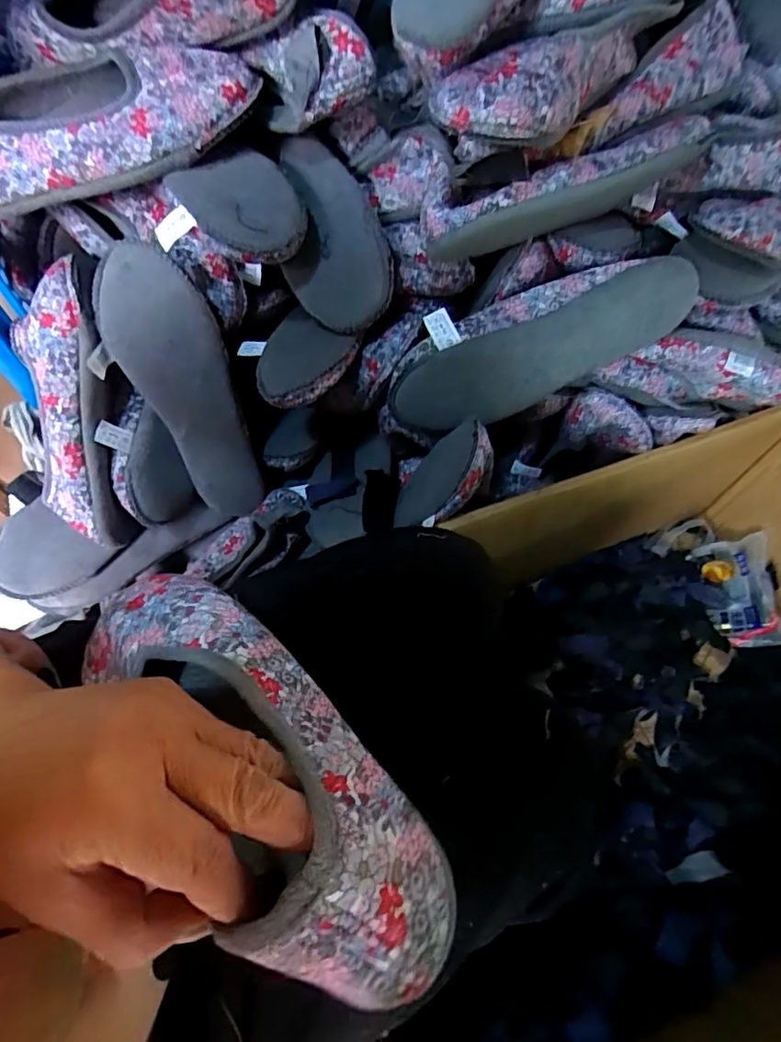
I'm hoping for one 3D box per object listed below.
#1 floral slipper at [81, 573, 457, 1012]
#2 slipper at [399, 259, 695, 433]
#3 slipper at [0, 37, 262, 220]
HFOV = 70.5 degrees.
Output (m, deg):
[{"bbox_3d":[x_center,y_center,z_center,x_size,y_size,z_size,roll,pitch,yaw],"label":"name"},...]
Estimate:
[{"bbox_3d":[-0.070,0.095,0.256,0.074,0.064,0.231,-41,46,-18],"label":"floral slipper"},{"bbox_3d":[0.118,-0.154,0.469,0.258,0.090,0.065,-20,63,12],"label":"slipper"},{"bbox_3d":[-0.226,-0.288,0.407,0.259,0.065,0.083,-13,64,-6],"label":"slipper"}]

